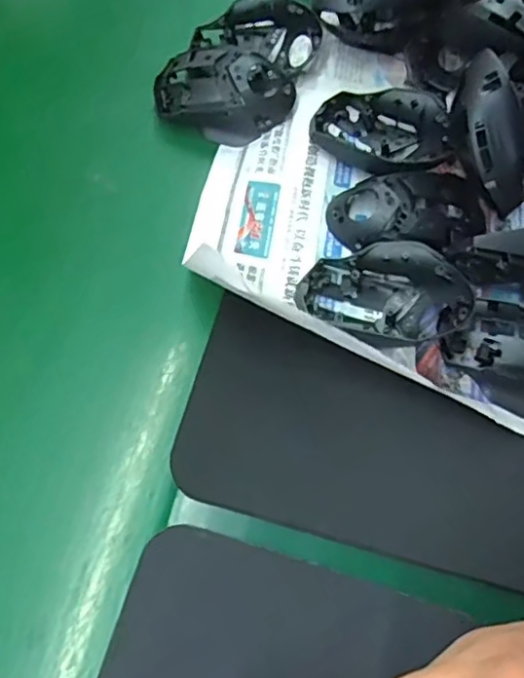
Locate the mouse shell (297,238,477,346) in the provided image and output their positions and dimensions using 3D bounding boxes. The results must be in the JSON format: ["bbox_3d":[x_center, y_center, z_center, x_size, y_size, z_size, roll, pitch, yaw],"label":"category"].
[{"bbox_3d":[0.085,-0.036,0.424,0.113,0.033,0.057,10,67,4],"label":"mouse shell"}]

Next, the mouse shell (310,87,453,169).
[{"bbox_3d":[0.094,-0.166,0.478,0.103,0.034,0.069,10,67,4],"label":"mouse shell"}]

